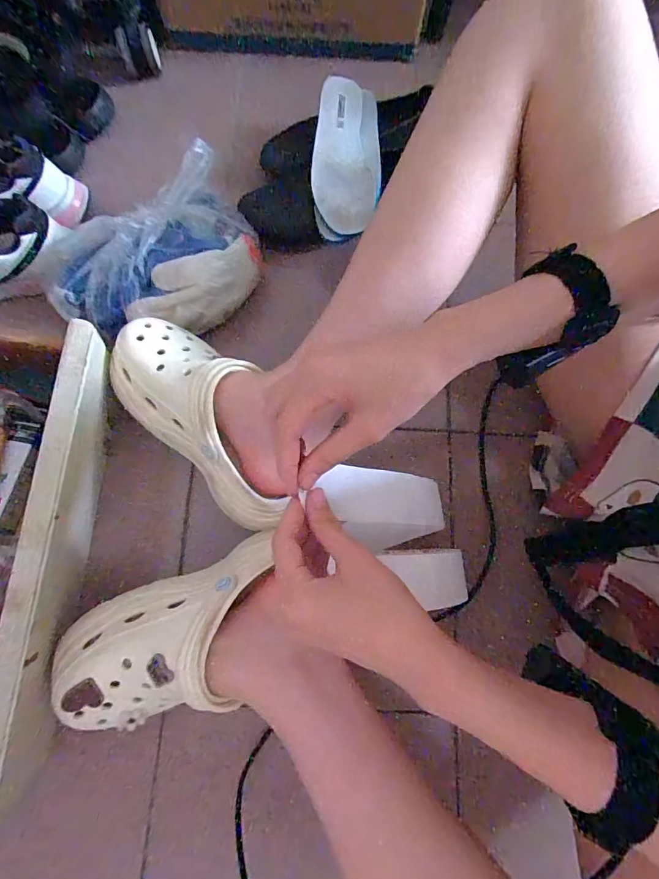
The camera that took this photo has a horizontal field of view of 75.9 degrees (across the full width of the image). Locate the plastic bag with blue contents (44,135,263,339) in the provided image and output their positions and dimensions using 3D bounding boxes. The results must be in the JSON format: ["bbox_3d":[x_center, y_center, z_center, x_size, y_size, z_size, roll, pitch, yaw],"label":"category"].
[{"bbox_3d":[-0.198,-0.201,0.489,0.231,0.066,0.153,-34,79,-9],"label":"plastic bag with blue contents"}]

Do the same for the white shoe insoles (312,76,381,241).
[{"bbox_3d":[0.023,-0.360,0.535,0.081,0.021,0.239,4,76,0],"label":"white shoe insoles"}]

